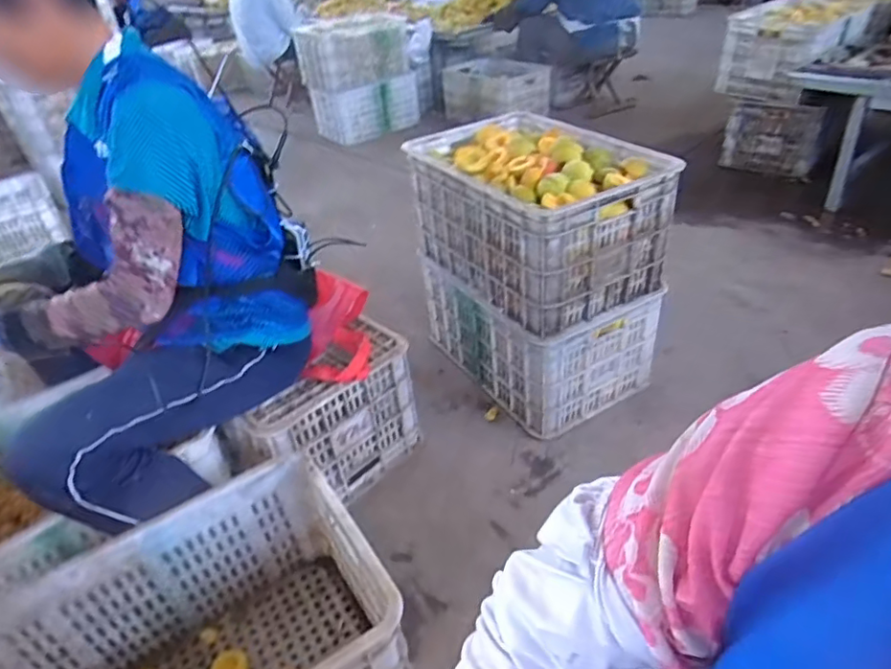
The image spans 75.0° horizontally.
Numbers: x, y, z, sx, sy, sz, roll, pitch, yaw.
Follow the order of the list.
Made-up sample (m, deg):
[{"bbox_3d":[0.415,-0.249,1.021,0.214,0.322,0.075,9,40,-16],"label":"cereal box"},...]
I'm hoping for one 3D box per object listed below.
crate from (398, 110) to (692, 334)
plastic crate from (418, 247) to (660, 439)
[{"bbox_3d":[0.173,-0.245,1.203,0.301,0.283,0.478,-24,40,-24],"label":"crate"},{"bbox_3d":[0.208,-0.024,1.377,0.316,0.286,0.469,-22,39,-22],"label":"plastic crate"}]

